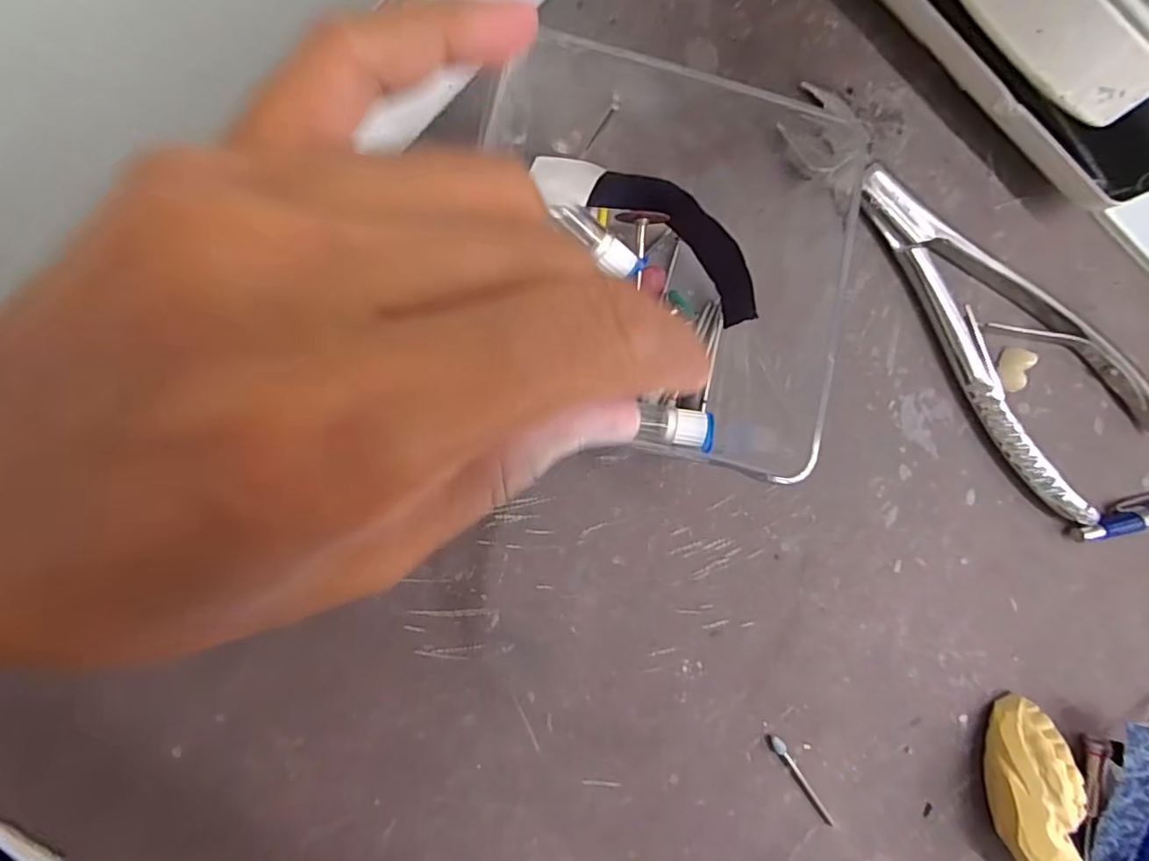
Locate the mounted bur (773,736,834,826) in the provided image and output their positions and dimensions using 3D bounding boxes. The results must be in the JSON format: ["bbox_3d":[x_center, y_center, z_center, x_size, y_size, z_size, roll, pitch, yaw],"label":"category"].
[{"bbox_3d":[0.085,0.129,0.208,0.004,0.004,0.042,-36,95,-7],"label":"mounted bur"}]

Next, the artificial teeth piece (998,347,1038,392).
[{"bbox_3d":[0.171,-0.024,0.221,0.009,0.007,0.018,28,85,-8],"label":"artificial teeth piece"}]

